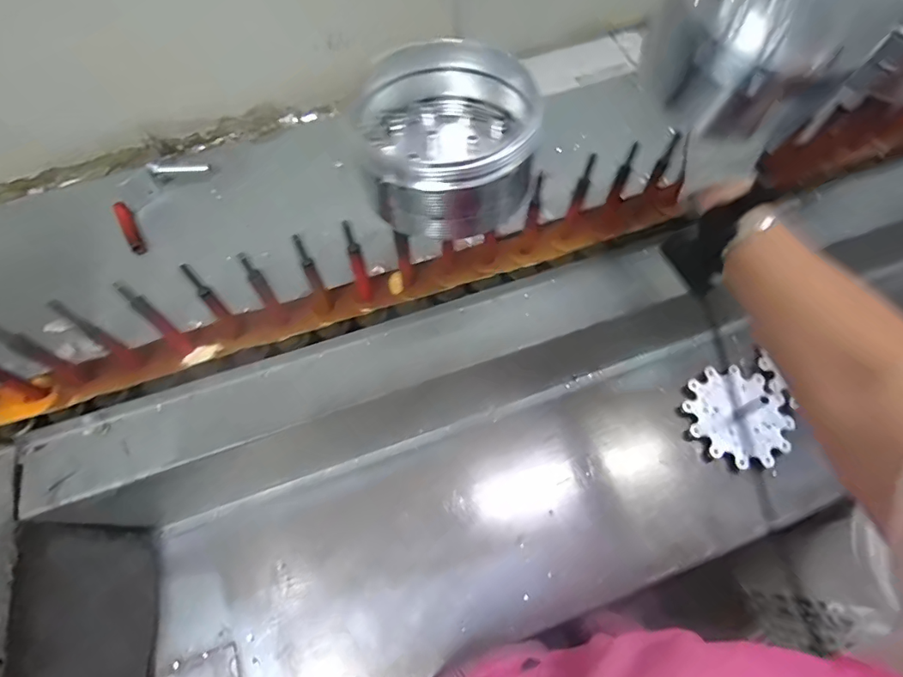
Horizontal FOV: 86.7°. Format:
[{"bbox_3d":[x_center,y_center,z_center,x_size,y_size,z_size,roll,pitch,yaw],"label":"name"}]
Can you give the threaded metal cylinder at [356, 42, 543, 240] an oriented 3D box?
[{"bbox_3d":[0.000,-0.182,0.436,0.157,0.086,0.158,-1,71,2],"label":"threaded metal cylinder"}]

